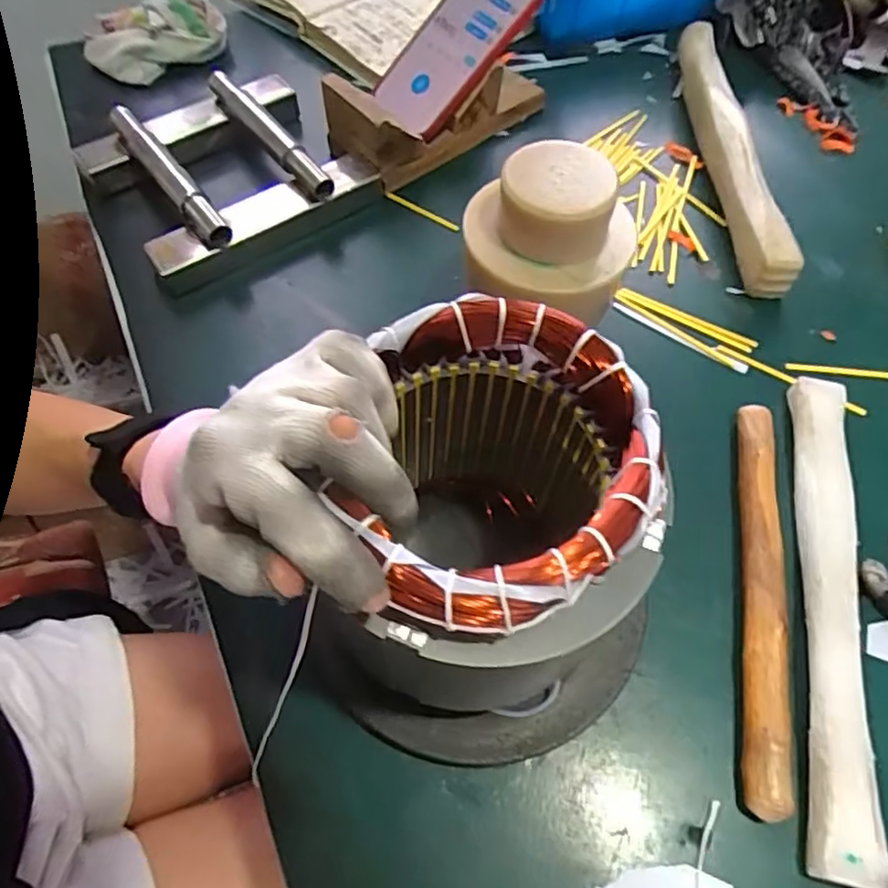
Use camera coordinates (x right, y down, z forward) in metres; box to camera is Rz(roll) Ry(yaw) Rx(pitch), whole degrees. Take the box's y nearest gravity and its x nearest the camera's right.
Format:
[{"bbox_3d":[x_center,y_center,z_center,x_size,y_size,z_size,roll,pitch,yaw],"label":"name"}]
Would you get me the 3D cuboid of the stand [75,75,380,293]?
[{"bbox_3d":[-0.181,-0.229,0.529,0.185,0.050,0.173,-33,66,-19],"label":"stand"}]

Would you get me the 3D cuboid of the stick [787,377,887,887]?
[{"bbox_3d":[0.227,0.085,0.380,0.030,0.026,0.298,12,60,5],"label":"stick"}]

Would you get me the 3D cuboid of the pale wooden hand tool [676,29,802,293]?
[{"bbox_3d":[0.252,-0.264,0.566,0.033,0.044,0.313,-1,60,-2],"label":"pale wooden hand tool"}]

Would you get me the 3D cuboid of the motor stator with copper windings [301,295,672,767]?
[{"bbox_3d":[0.016,0.053,0.300,0.146,0.169,0.160,1,59,-2],"label":"motor stator with copper windings"}]

